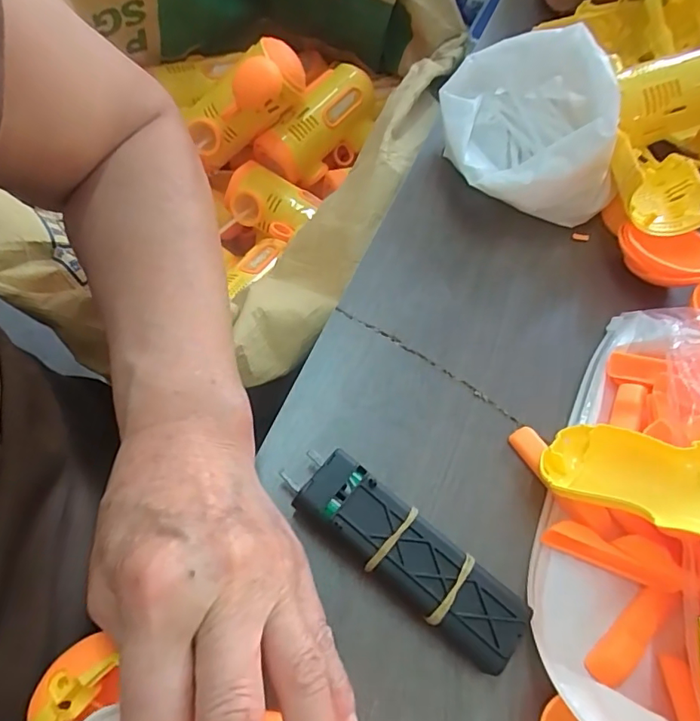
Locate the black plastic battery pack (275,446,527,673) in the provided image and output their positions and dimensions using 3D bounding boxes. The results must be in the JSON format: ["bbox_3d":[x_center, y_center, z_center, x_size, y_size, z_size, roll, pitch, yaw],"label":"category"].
[{"bbox_3d":[0.023,0.085,0.228,0.114,0.026,0.031,37,63,14],"label":"black plastic battery pack"}]

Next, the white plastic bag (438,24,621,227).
[{"bbox_3d":[0.117,-0.158,0.344,0.106,0.074,0.110,0,61,-7],"label":"white plastic bag"}]

